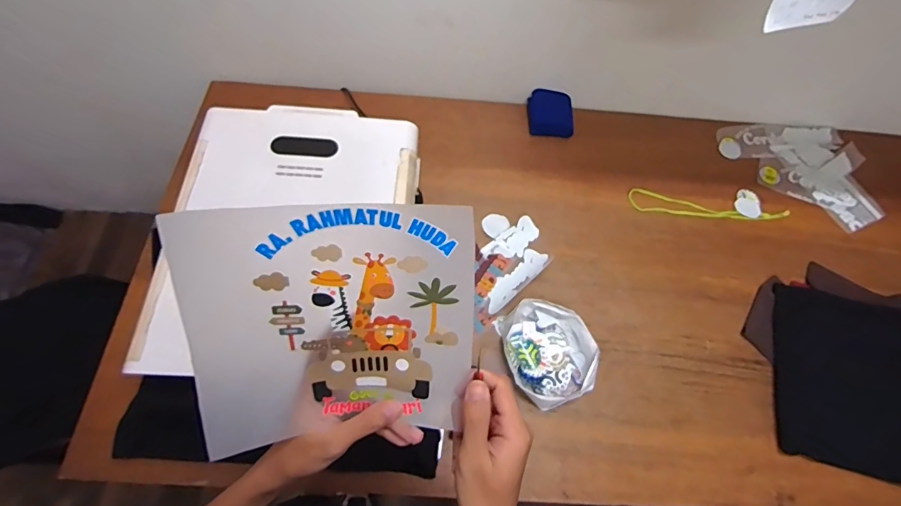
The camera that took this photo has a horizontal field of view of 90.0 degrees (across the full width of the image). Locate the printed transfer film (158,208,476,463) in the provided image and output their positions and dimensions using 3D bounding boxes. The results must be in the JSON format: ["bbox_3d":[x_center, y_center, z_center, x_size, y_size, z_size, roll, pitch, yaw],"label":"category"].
[{"bbox_3d":[-0.085,0.059,0.337,0.203,0.185,0.029,-2,25,-7],"label":"printed transfer film"}]

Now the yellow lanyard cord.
[{"bbox_3d":[0.608,-0.101,1.048,0.386,0.007,0.063,8,64,0],"label":"yellow lanyard cord"}]

